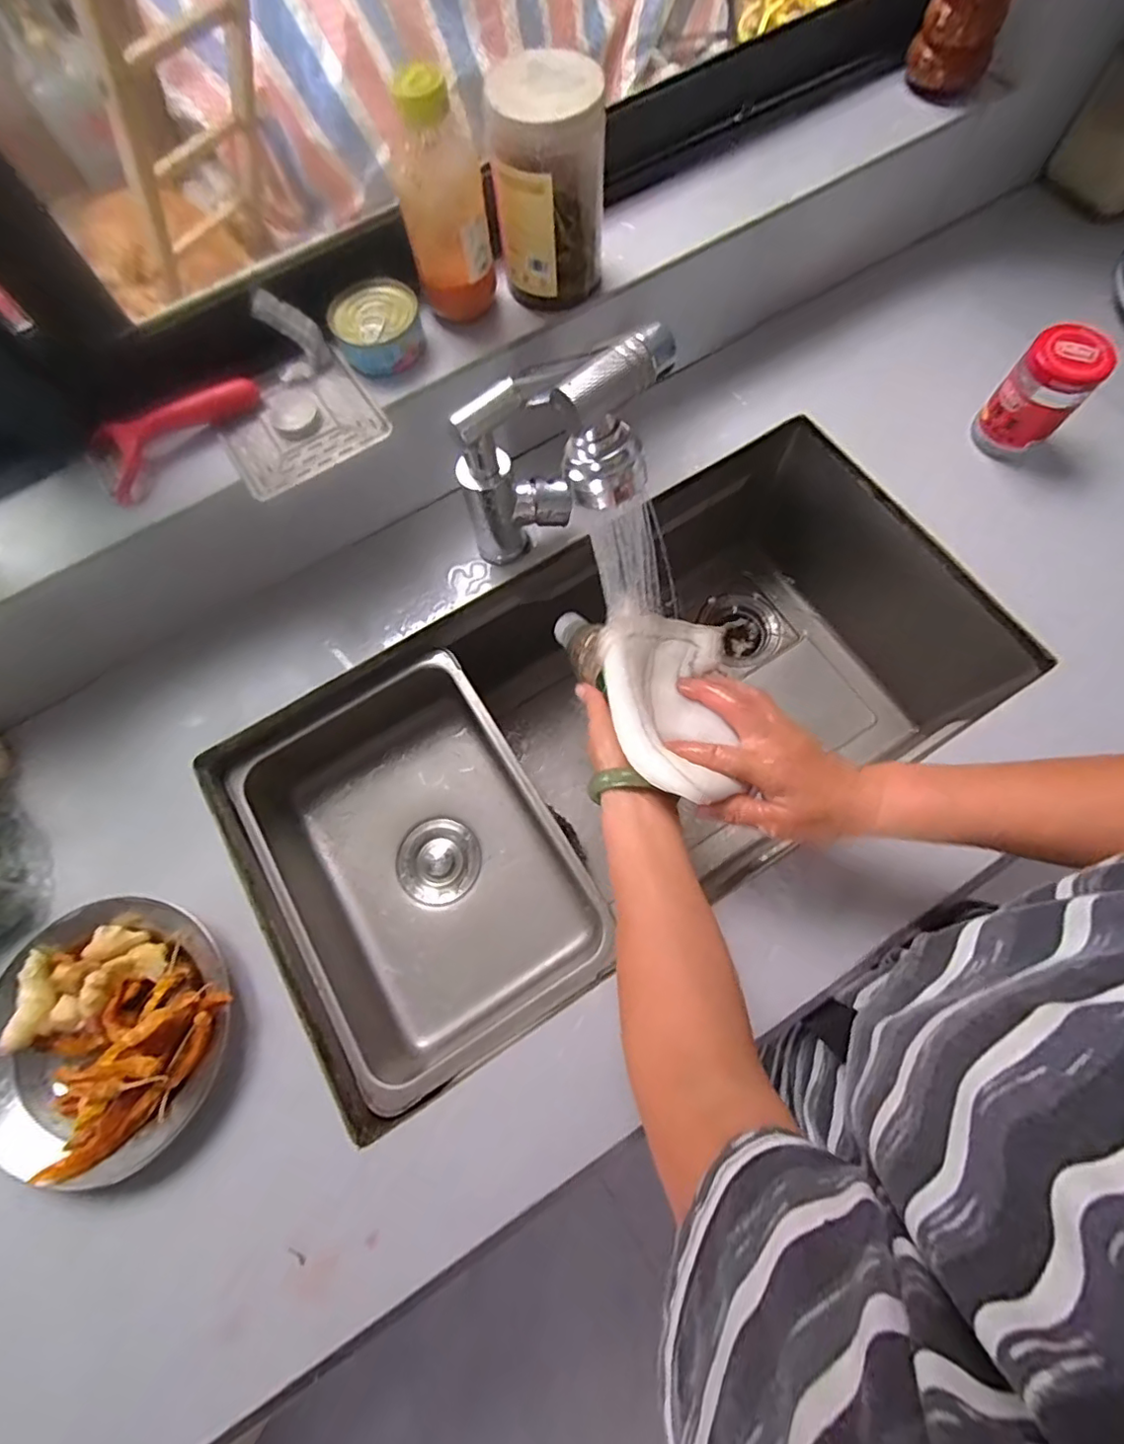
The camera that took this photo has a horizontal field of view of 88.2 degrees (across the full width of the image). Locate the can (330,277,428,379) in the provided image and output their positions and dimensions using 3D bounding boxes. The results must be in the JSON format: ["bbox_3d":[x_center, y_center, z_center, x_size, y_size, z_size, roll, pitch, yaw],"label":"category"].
[{"bbox_3d":[-0.154,-0.329,0.484,0.070,0.029,0.073,-8,72,0],"label":"can"}]

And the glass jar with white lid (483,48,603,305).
[{"bbox_3d":[-0.013,-0.410,0.449,0.090,0.124,0.070,-6,72,0],"label":"glass jar with white lid"}]

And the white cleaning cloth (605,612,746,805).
[{"bbox_3d":[0.083,-0.034,0.450,0.102,0.047,0.199,6,47,4],"label":"white cleaning cloth"}]

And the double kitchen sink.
[{"bbox_3d":[0.059,0.016,0.625,0.714,0.208,0.355,-32,73,-8],"label":"double kitchen sink"}]

